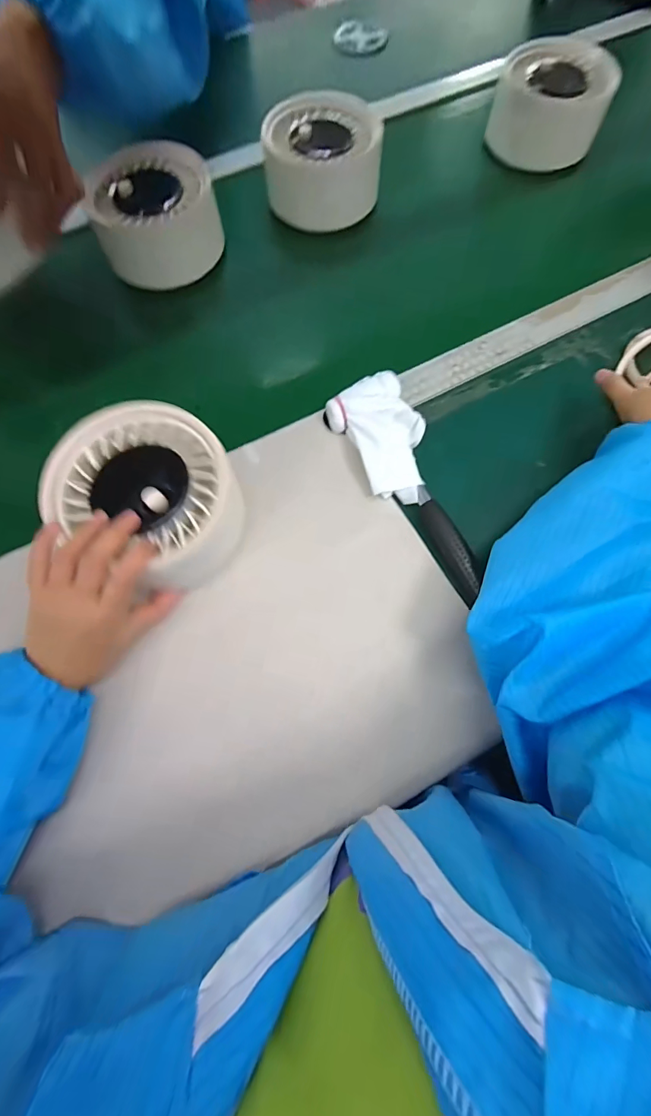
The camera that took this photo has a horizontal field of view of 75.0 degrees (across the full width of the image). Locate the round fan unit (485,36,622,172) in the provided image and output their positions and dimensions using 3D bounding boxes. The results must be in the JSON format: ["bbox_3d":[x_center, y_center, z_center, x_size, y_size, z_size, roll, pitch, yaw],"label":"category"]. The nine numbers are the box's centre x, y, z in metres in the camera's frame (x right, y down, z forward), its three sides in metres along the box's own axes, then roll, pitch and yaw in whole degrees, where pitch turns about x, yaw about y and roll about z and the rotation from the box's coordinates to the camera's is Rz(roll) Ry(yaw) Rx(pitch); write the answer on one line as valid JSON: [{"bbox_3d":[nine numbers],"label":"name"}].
[{"bbox_3d":[0.298,-0.610,0.577,0.137,0.091,0.112,13,72,5],"label":"round fan unit"}]

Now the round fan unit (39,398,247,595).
[{"bbox_3d":[-0.139,-0.052,0.346,0.141,0.057,0.122,31,74,11],"label":"round fan unit"}]

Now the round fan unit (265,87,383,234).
[{"bbox_3d":[-0.002,-0.498,0.531,0.136,0.074,0.130,1,71,1],"label":"round fan unit"}]

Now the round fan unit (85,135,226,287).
[{"bbox_3d":[-0.196,-0.399,0.496,0.143,0.065,0.148,-18,72,-6],"label":"round fan unit"}]

